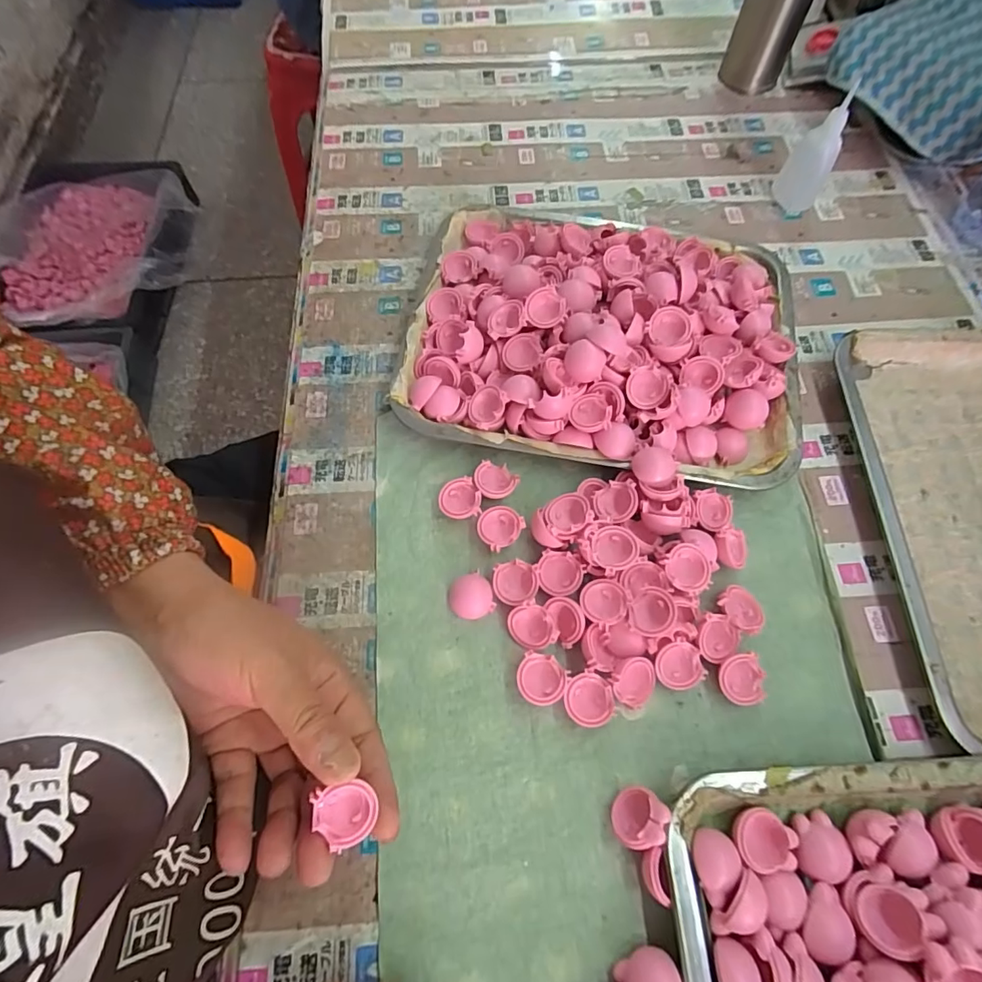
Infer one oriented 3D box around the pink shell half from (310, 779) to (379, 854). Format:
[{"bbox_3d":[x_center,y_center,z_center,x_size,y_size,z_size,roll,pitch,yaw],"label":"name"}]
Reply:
[{"bbox_3d":[-0.068,0.152,0.240,0.024,0.013,0.025,-31,69,-13],"label":"pink shell half"}]

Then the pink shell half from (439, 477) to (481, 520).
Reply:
[{"bbox_3d":[-0.021,0.008,0.361,0.028,0.014,0.029,0,66,0],"label":"pink shell half"}]

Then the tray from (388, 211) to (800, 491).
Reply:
[{"bbox_3d":[0.086,-0.129,0.403,0.297,0.053,0.239,10,66,5],"label":"tray"}]

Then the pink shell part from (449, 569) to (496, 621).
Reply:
[{"bbox_3d":[-0.013,0.069,0.337,0.028,0.009,0.028,-14,66,-6],"label":"pink shell part"}]

